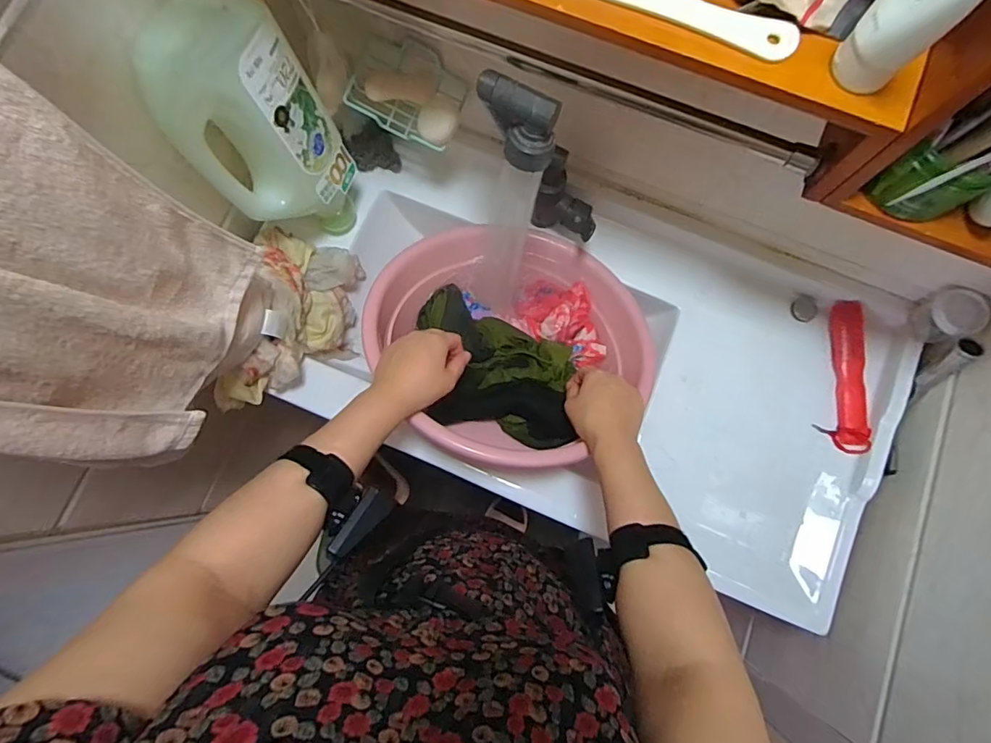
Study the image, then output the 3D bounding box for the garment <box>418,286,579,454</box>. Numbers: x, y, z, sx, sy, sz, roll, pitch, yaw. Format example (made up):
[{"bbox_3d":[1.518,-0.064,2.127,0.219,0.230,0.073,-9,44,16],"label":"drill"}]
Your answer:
[{"bbox_3d":[-0.003,0.004,0.707,0.260,0.050,0.172,27,81,5],"label":"garment"}]

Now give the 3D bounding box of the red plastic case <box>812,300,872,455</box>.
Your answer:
[{"bbox_3d":[0.494,0.005,0.712,0.049,0.030,0.213,8,79,2],"label":"red plastic case"}]

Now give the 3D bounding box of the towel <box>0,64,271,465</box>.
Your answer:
[{"bbox_3d":[-0.301,-0.040,0.400,0.050,0.335,0.214,16,80,3],"label":"towel"}]

